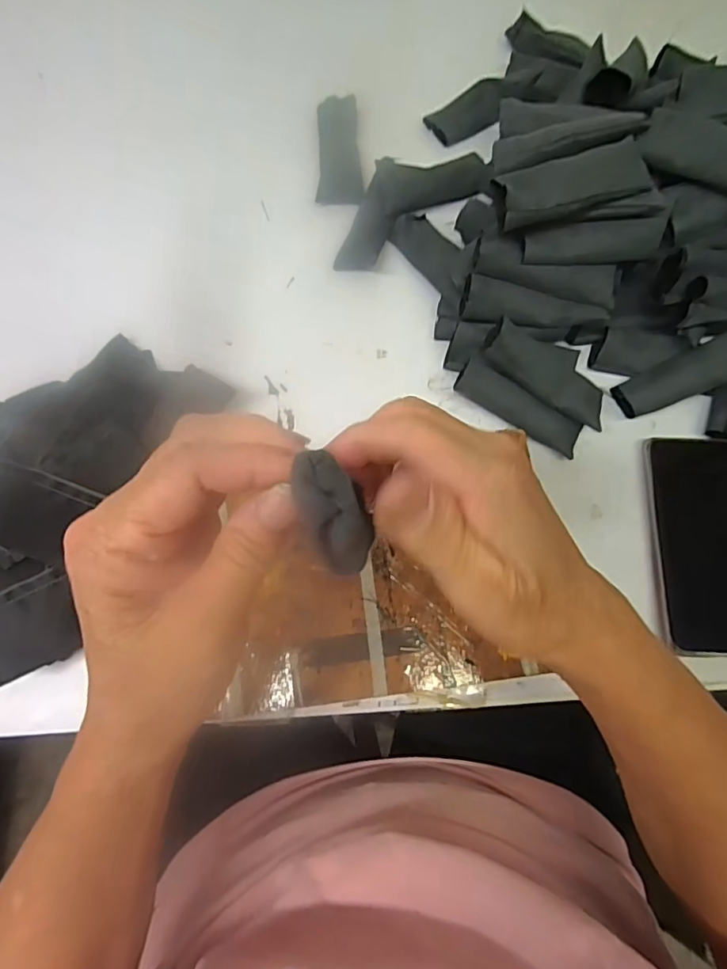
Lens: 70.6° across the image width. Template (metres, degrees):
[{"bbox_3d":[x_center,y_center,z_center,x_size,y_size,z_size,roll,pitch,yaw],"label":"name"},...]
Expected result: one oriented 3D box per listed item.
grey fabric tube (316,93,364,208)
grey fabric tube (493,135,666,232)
[{"bbox_3d":[-0.021,-0.301,0.463,0.040,0.014,0.104,1,74,-1],"label":"grey fabric tube"},{"bbox_3d":[0.140,-0.198,0.338,0.106,0.027,0.048,-9,75,-4],"label":"grey fabric tube"}]

